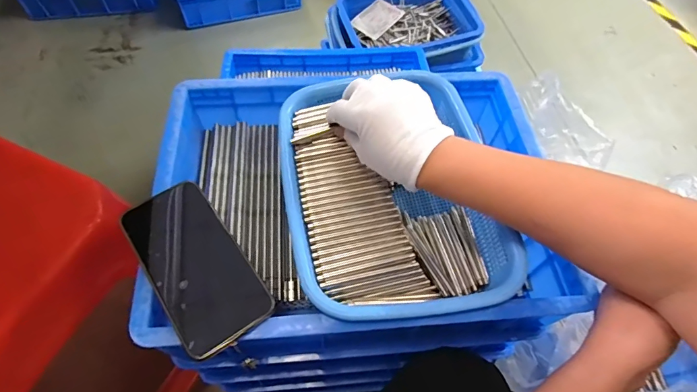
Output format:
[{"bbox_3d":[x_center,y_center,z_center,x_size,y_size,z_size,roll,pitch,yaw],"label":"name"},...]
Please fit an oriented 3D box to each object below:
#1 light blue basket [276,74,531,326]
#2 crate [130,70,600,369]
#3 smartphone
[{"bbox_3d":[0.040,-0.009,0.438,0.207,0.071,0.284,-6,62,-7],"label":"light blue basket"},{"bbox_3d":[0.005,0.001,0.446,0.394,0.099,0.304,-4,58,-5],"label":"crate"},{"bbox_3d":[-0.134,0.057,0.357,0.075,0.008,0.153,-31,64,-20],"label":"smartphone"}]

